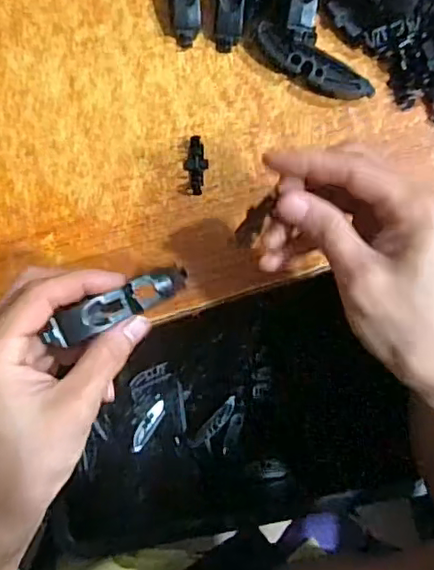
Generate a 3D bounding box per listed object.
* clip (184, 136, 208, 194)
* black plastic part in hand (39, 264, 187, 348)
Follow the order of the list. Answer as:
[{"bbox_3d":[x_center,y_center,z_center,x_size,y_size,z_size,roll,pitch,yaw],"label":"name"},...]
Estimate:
[{"bbox_3d":[-0.013,-0.072,0.362,0.013,0.006,0.035,-1,84,-5],"label":"clip"},{"bbox_3d":[-0.046,0.009,0.297,0.079,0.013,0.016,-26,86,-34],"label":"black plastic part in hand"}]

